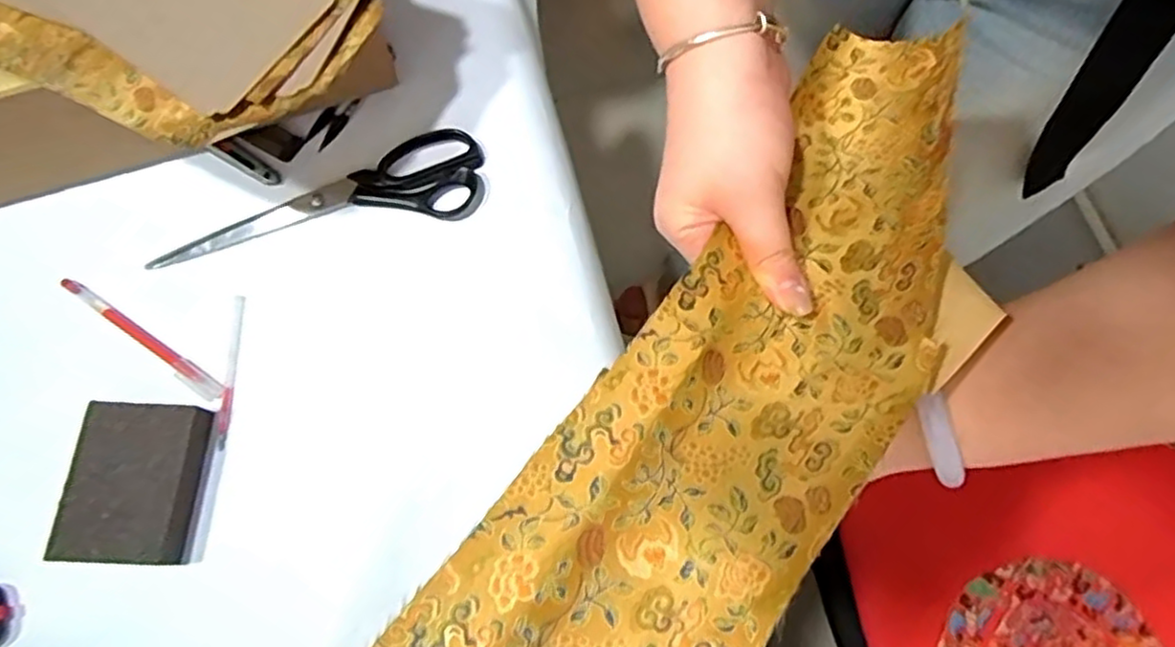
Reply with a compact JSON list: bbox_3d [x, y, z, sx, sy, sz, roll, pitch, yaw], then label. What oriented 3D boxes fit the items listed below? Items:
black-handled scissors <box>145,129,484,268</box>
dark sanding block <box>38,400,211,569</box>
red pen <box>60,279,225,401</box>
[{"bbox_3d":[-0.196,-0.092,0.513,0.238,0.008,0.069,-14,72,-6],"label":"black-handled scissors"},{"bbox_3d":[-0.288,0.100,0.442,0.073,0.024,0.097,2,71,0],"label":"dark sanding block"},{"bbox_3d":[-0.309,0.010,0.478,0.139,0.009,0.015,33,74,10],"label":"red pen"}]

